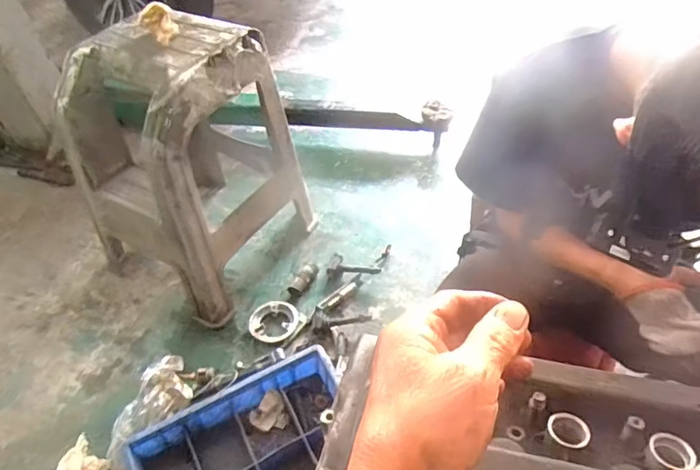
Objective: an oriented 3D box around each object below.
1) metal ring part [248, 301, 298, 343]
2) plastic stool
[{"bbox_3d":[-0.193,0.215,1.294,0.121,0.021,0.108,-24,49,-15],"label":"metal ring part"},{"bbox_3d":[-0.417,-0.183,1.298,0.412,0.605,0.437,23,54,26],"label":"plastic stool"}]

